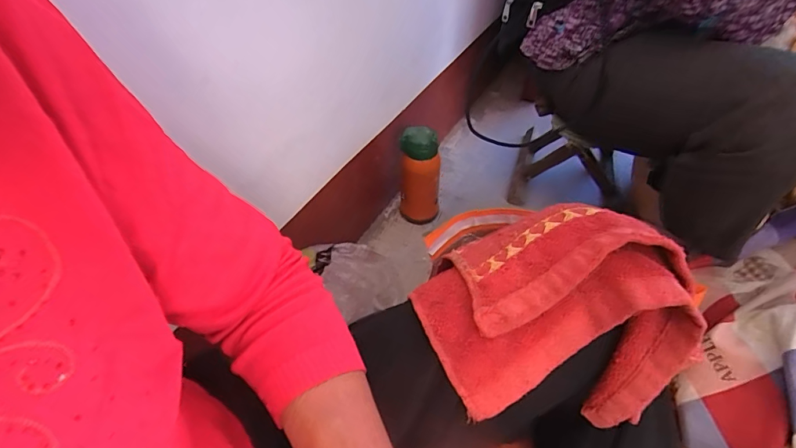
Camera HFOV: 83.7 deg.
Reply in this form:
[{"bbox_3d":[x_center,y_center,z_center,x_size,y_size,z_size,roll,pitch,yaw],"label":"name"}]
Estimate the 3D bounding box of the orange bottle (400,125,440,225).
[{"bbox_3d":[0.043,-0.095,0.887,0.079,0.210,0.062,3,46,5],"label":"orange bottle"}]

